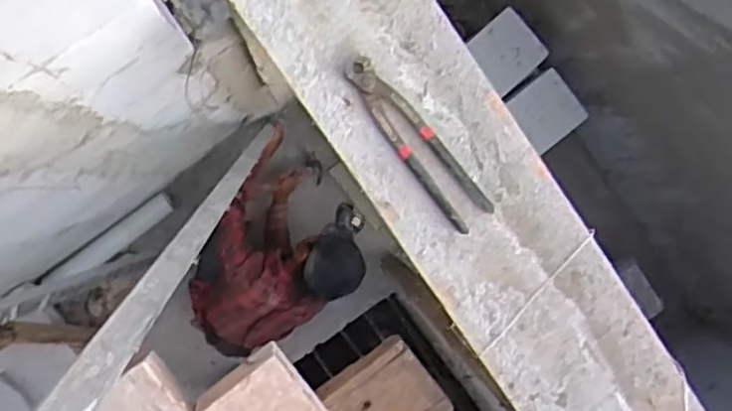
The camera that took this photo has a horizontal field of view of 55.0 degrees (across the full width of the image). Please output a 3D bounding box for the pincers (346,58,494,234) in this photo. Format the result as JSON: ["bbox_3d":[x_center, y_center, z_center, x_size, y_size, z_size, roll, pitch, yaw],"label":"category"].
[{"bbox_3d":[0.056,-0.066,0.758,0.045,0.017,0.216,-39,96,-2],"label":"pincers"}]

